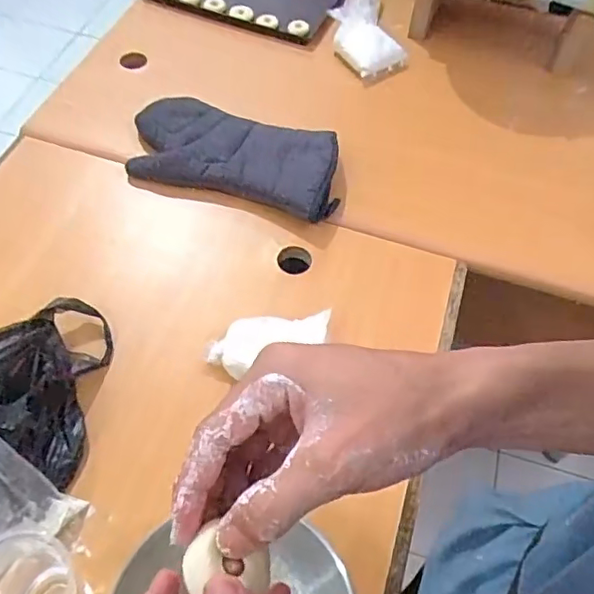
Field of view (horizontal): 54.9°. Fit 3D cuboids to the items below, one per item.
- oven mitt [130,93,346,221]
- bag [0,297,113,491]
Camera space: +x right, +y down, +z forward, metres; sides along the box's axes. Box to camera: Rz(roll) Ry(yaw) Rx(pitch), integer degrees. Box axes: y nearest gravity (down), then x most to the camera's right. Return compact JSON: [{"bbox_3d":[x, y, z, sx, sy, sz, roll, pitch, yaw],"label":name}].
[{"bbox_3d":[-0.098,-0.227,0.892,0.327,0.033,0.153,14,75,6],"label":"oven mitt"},{"bbox_3d":[-0.321,0.136,0.616,0.163,0.123,0.351,17,58,7],"label":"bag"}]

